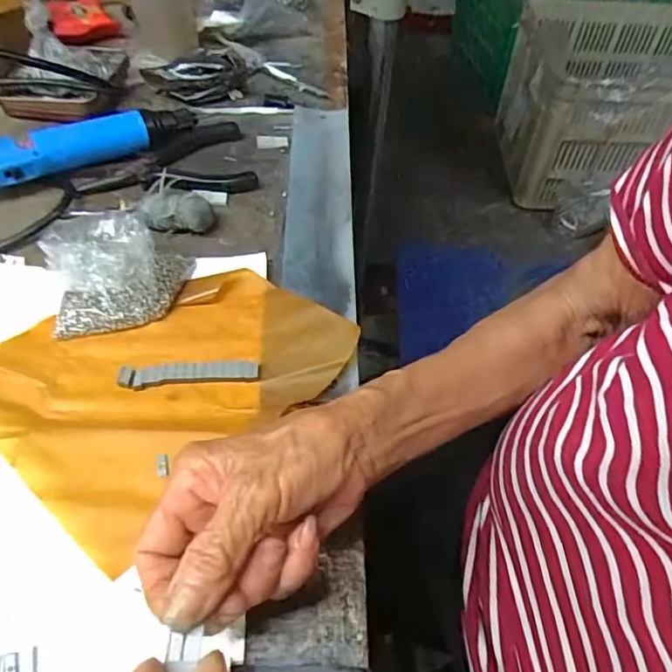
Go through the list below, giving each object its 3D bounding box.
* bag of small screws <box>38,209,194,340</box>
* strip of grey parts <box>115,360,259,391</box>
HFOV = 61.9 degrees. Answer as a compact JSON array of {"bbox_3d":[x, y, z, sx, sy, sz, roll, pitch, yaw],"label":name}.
[{"bbox_3d":[-0.149,-0.052,0.379,0.089,0.046,0.085,-13,52,-13],"label":"bag of small screws"},{"bbox_3d":[-0.091,0.023,0.348,0.085,0.006,0.016,-1,50,-4],"label":"strip of grey parts"}]

